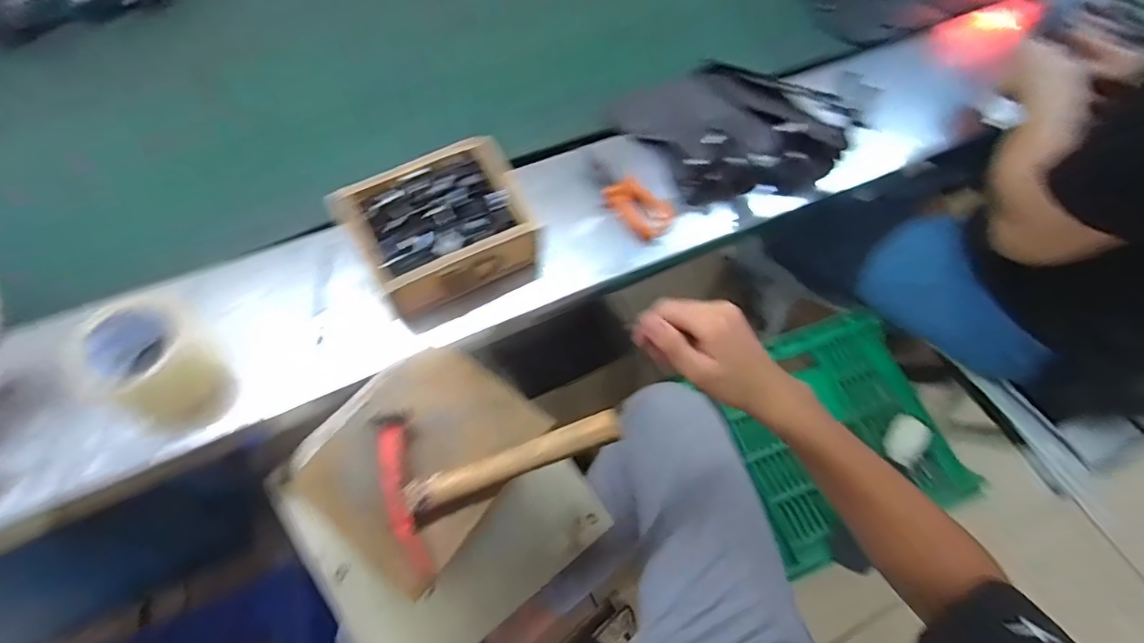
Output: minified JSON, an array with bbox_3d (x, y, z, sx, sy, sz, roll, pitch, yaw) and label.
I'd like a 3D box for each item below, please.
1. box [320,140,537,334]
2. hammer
[{"bbox_3d":[-0.146,-0.099,0.583,0.186,0.090,0.155,-27,67,-15],"label":"box"},{"bbox_3d":[-0.062,0.108,0.447,0.209,0.033,0.133,-27,67,-15],"label":"hammer"}]

